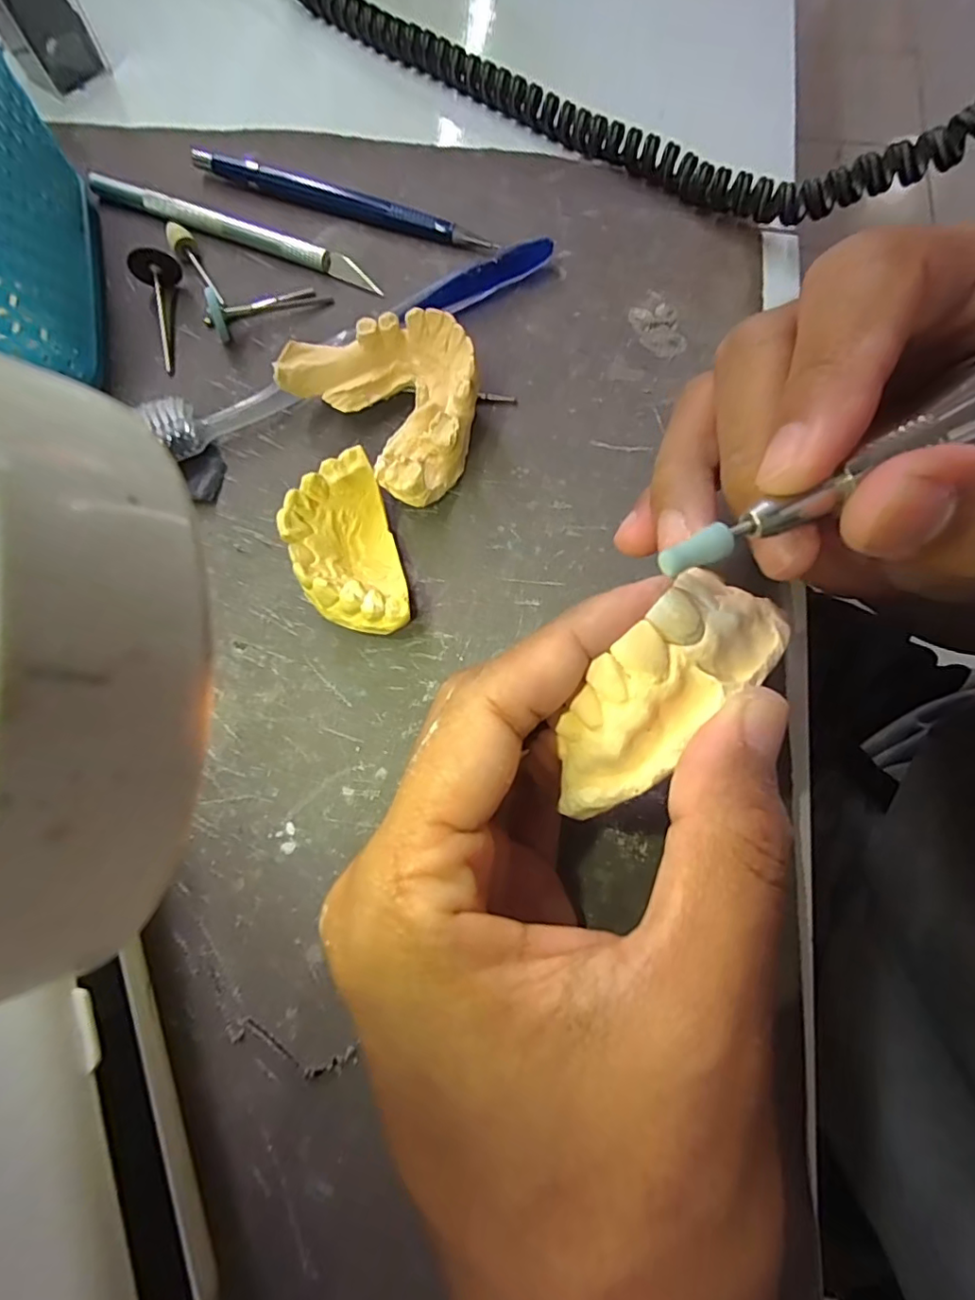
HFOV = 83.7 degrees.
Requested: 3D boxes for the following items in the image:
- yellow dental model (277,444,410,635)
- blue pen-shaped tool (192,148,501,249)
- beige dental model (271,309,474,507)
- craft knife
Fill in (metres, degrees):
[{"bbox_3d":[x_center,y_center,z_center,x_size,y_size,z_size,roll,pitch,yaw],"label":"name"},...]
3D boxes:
[{"bbox_3d":[-0.044,-0.030,0.170,0.029,0.024,0.057,-16,73,-4],"label":"yellow dental model"},{"bbox_3d":[-0.062,-0.189,0.229,0.134,0.009,0.006,21,74,7],"label":"blue pen-shaped tool"},{"bbox_3d":[-0.030,-0.086,0.187,0.053,0.026,0.069,-41,76,-12],"label":"beige dental model"},{"bbox_3d":[-0.106,-0.174,0.226,0.136,0.008,0.008,22,74,8],"label":"craft knife"}]

